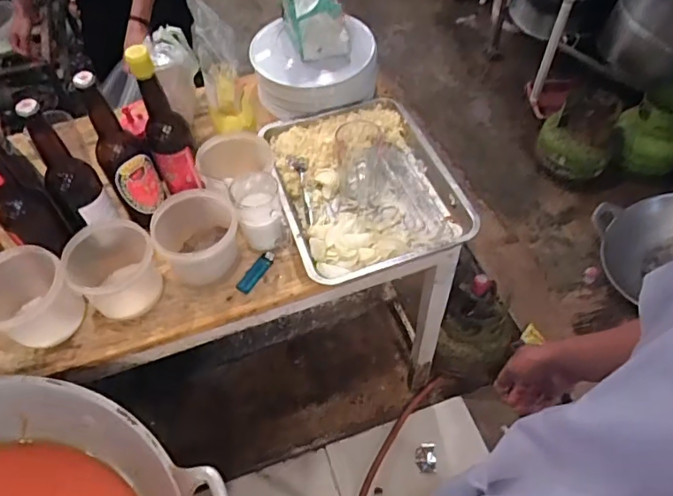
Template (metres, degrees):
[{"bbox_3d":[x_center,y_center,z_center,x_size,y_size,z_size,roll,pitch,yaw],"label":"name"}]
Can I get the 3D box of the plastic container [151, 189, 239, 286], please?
[{"bbox_3d":[-0.211,-0.009,0.831,0.124,0.099,0.124,-22,56,-13],"label":"plastic container"}]

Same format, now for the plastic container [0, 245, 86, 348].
[{"bbox_3d":[-0.448,0.075,0.781,0.101,0.107,0.125,35,63,24],"label":"plastic container"}]

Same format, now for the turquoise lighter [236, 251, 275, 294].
[{"bbox_3d":[-0.125,0.038,0.851,0.026,0.013,0.082,23,59,18],"label":"turquoise lighter"}]

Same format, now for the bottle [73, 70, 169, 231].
[{"bbox_3d":[-0.325,-0.148,0.811,0.065,0.257,0.074,29,61,22],"label":"bottle"}]

